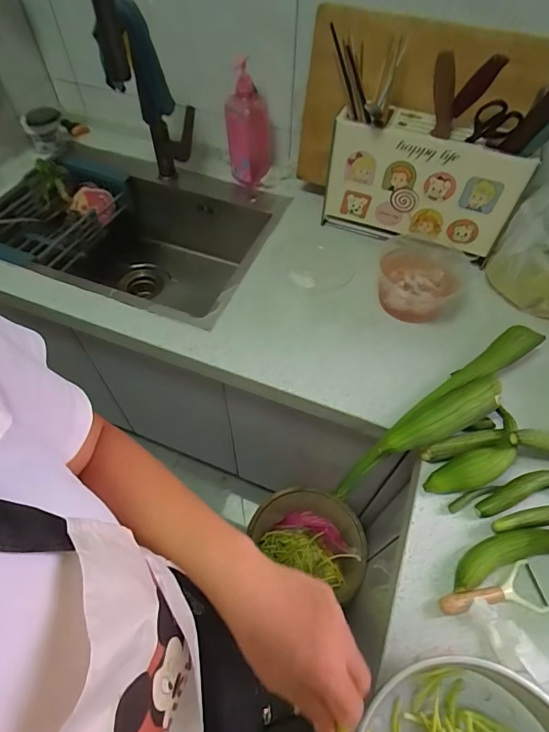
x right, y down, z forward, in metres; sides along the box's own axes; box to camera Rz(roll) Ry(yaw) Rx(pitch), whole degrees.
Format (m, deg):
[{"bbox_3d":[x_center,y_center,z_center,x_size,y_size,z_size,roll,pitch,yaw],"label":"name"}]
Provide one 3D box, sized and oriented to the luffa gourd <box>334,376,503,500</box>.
[{"bbox_3d":[0.213,0.098,0.618,0.291,0.061,0.056,-31,60,-3],"label":"luffa gourd"}]

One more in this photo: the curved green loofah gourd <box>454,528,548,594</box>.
[{"bbox_3d":[0.307,0.250,0.549,0.168,0.034,0.045,-15,57,-11],"label":"curved green loofah gourd"}]

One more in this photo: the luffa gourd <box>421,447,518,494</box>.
[{"bbox_3d":[0.284,0.151,0.599,0.137,0.040,0.050,-22,57,2],"label":"luffa gourd"}]

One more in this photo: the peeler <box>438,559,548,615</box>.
[{"bbox_3d":[0.277,0.288,0.529,0.141,0.023,0.058,-4,56,-5],"label":"peeler"}]

